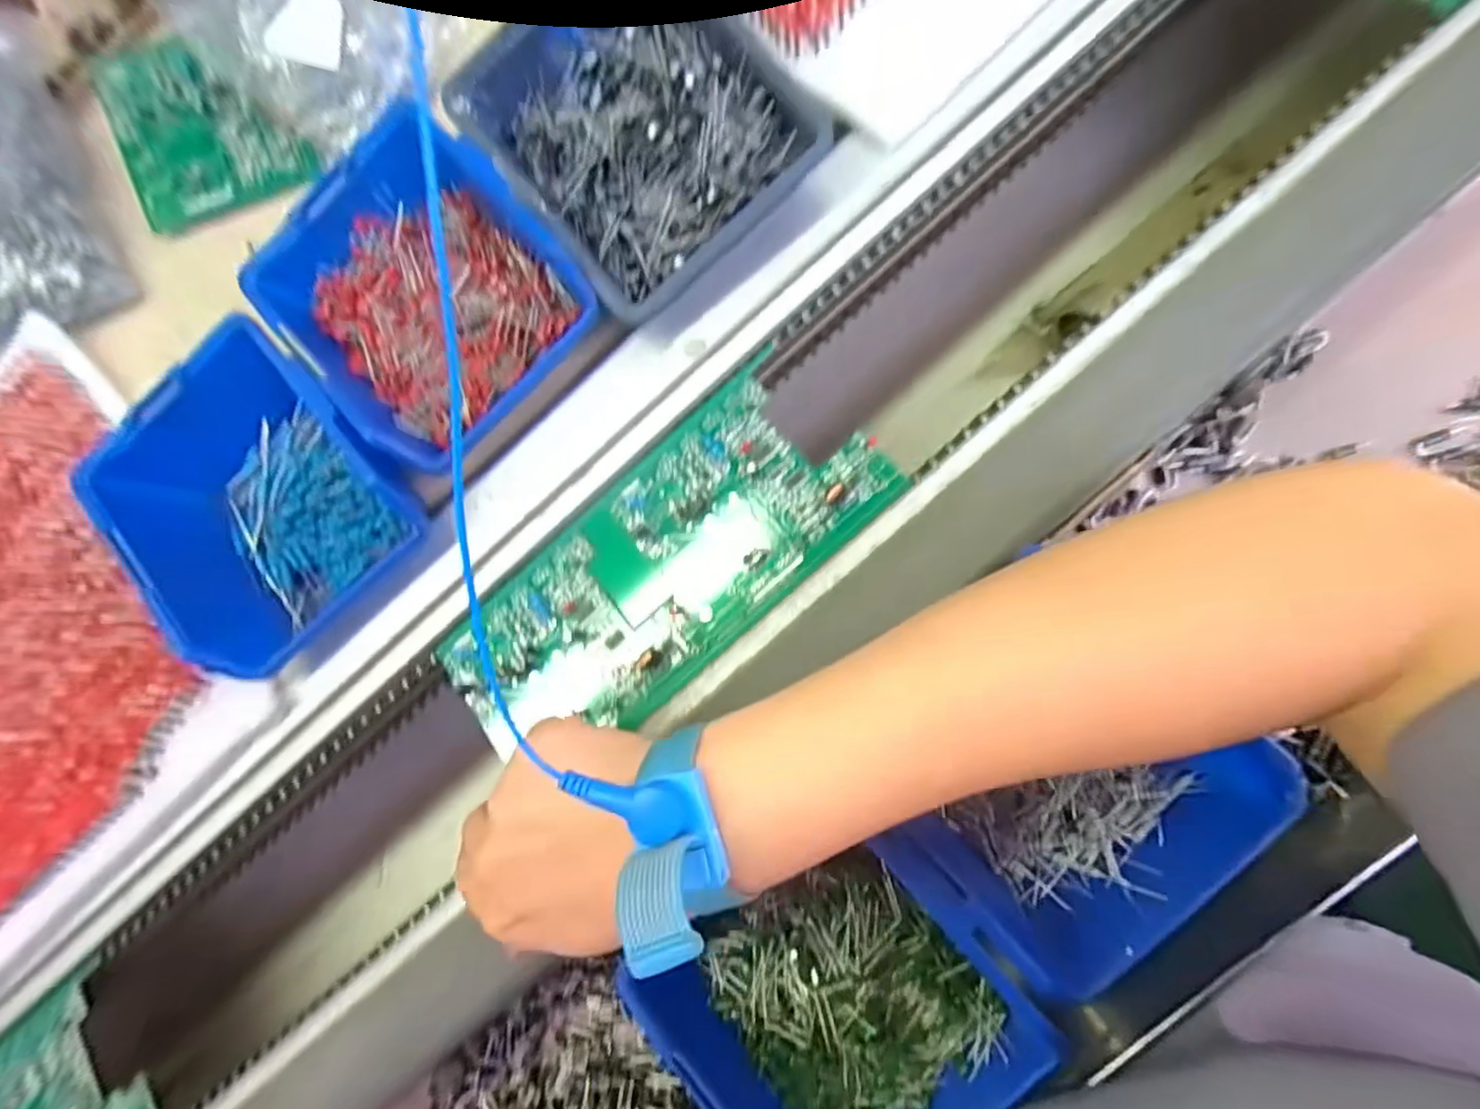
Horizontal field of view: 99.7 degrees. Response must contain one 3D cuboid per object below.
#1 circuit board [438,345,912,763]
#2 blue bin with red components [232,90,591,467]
[{"bbox_3d":[-0.038,0.009,0.283,0.214,0.014,0.092,-43,75,3],"label":"circuit board"},{"bbox_3d":[-0.149,-0.124,0.296,0.123,0.045,0.137,-44,75,2],"label":"blue bin with red components"}]

